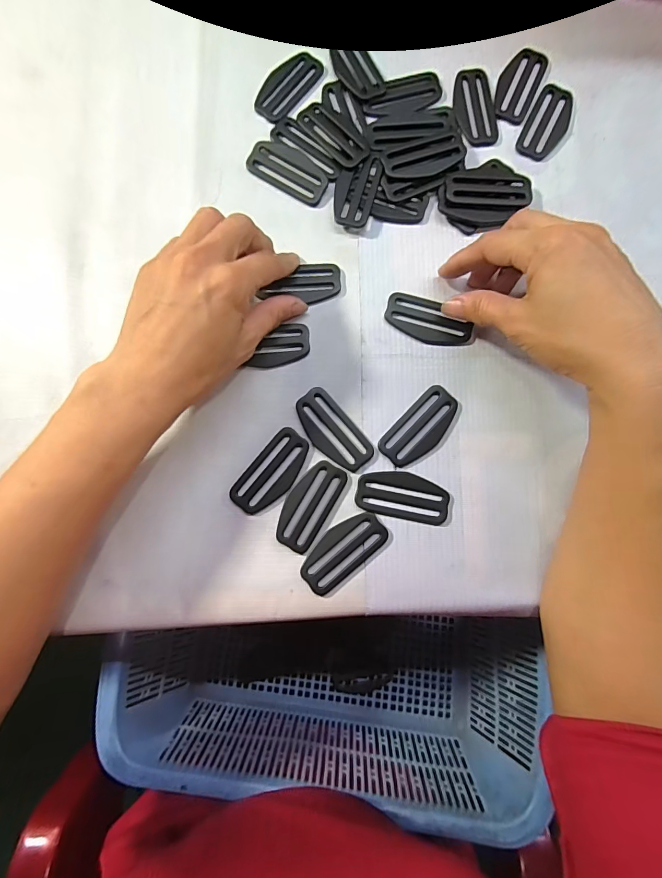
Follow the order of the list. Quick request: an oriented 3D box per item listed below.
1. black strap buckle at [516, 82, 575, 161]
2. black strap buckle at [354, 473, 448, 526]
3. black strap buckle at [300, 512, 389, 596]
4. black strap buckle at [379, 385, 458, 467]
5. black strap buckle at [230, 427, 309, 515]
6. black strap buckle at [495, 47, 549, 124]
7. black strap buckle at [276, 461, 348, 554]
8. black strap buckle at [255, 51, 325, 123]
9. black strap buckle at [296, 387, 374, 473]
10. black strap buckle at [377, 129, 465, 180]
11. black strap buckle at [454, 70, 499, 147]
[{"bbox_3d":[0.159,-0.230,0.291,0.029,0.004,0.062,24,83,3],"label":"black strap buckle"},{"bbox_3d":[0.047,0.037,0.258,0.059,0.004,0.029,12,83,2],"label":"black strap buckle"},{"bbox_3d":[0.007,0.070,0.252,0.059,0.004,0.028,-40,84,-5],"label":"black strap buckle"},{"bbox_3d":[0.060,-0.007,0.263,0.029,0.004,0.060,44,85,5],"label":"black strap buckle"},{"bbox_3d":[-0.038,0.022,0.258,0.031,0.004,0.060,36,84,4],"label":"black strap buckle"},{"bbox_3d":[0.139,-0.261,0.291,0.028,0.004,0.061,24,83,3],"label":"black strap buckle"},{"bbox_3d":[-0.014,0.042,0.255,0.029,0.004,0.059,30,83,4],"label":"black strap buckle"},{"bbox_3d":[-0.032,-0.261,0.293,0.031,0.004,0.061,39,84,5],"label":"black strap buckle"},{"bbox_3d":[0.001,-0.005,0.262,0.029,0.004,0.059,-40,84,-5],"label":"black strap buckle"},{"bbox_3d":[0.065,-0.198,0.282,0.058,0.007,0.027,-18,83,-2],"label":"black strap buckle"},{"bbox_3d":[0.105,-0.243,0.291,0.028,0.004,0.060,-8,83,-1],"label":"black strap buckle"}]

